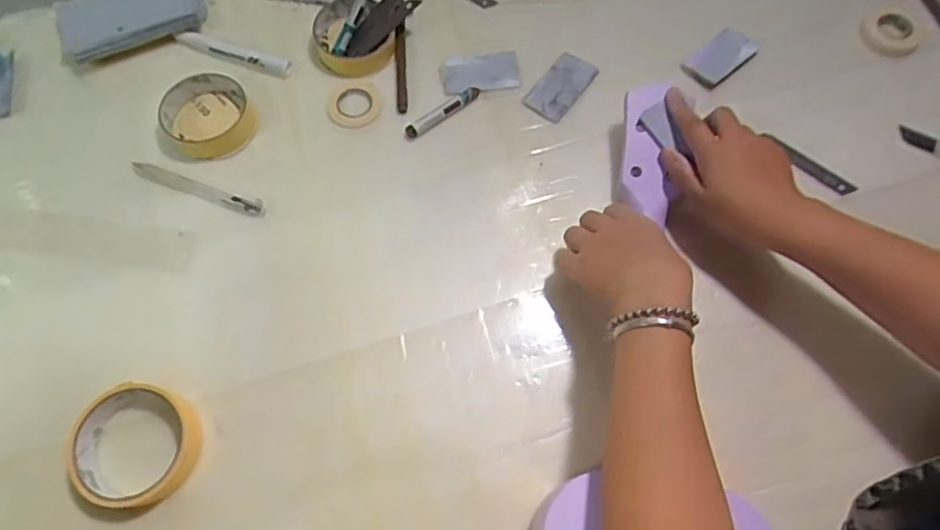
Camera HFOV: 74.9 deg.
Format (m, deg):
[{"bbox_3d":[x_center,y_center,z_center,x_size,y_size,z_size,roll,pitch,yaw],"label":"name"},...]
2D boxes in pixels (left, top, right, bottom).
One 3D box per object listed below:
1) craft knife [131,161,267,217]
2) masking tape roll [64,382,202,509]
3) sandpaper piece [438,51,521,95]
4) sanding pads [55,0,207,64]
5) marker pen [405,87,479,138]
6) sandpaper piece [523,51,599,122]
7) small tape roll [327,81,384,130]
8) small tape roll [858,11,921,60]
[{"bbox_3d":[-0.249,-0.071,0.558,0.134,0.011,0.013,19,69,7],"label":"craft knife"},{"bbox_3d":[-0.255,0.136,0.467,0.090,0.021,0.087,0,68,-1],"label":"masking tape roll"},{"bbox_3d":[0.008,-0.187,0.598,0.077,0.017,0.034,-5,108,10],"label":"sandpaper piece"},{"bbox_3d":[-0.351,-0.258,0.634,0.145,0.023,0.081,-18,69,-8],"label":"sanding pads"},{"bbox_3d":[-0.026,-0.146,0.586,0.081,0.011,0.014,-33,72,-13],"label":"marker pen"},{"bbox_3d":[0.087,-0.172,0.594,0.042,0.006,0.071,37,80,13],"label":"sandpaper piece"},{"bbox_3d":[-0.112,-0.156,0.596,0.053,0.008,0.049,0,68,-1],"label":"small tape roll"},{"bbox_3d":[0.415,-0.228,0.606,0.053,0.012,0.048,22,69,8],"label":"small tape roll"}]

